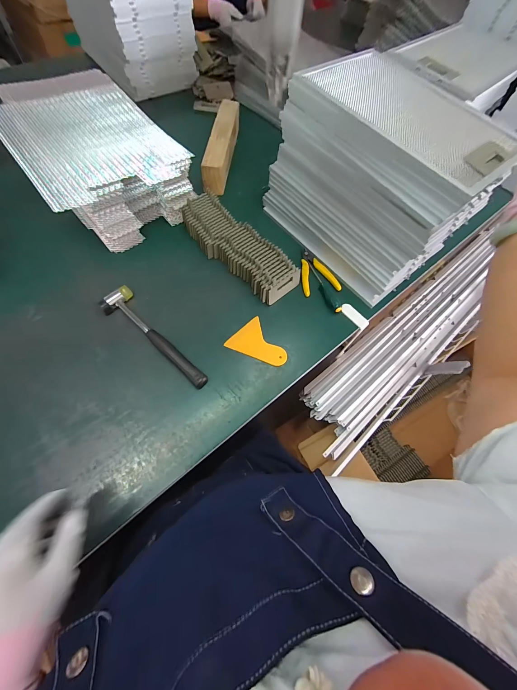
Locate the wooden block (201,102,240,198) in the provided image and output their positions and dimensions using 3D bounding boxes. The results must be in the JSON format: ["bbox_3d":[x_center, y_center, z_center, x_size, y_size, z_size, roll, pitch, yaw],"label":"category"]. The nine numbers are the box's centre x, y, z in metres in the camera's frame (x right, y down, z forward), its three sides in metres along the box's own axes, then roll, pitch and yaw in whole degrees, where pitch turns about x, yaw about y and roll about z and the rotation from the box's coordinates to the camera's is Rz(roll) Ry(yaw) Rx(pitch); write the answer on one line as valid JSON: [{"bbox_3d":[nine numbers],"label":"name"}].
[{"bbox_3d":[-0.089,-0.489,0.653,0.050,0.060,0.276,7,65,-4],"label":"wooden block"}]

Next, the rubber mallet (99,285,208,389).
[{"bbox_3d":[-0.183,-0.007,0.457,0.058,0.029,0.234,-39,75,-21],"label":"rubber mallet"}]

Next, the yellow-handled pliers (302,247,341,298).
[{"bbox_3d":[0.119,-0.157,0.559,0.076,0.008,0.110,-11,67,-12],"label":"yellow-handled pliers"}]

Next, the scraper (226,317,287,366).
[{"bbox_3d":[0.001,0.005,0.482,0.076,0.005,0.100,-40,76,-22],"label":"scraper"}]

